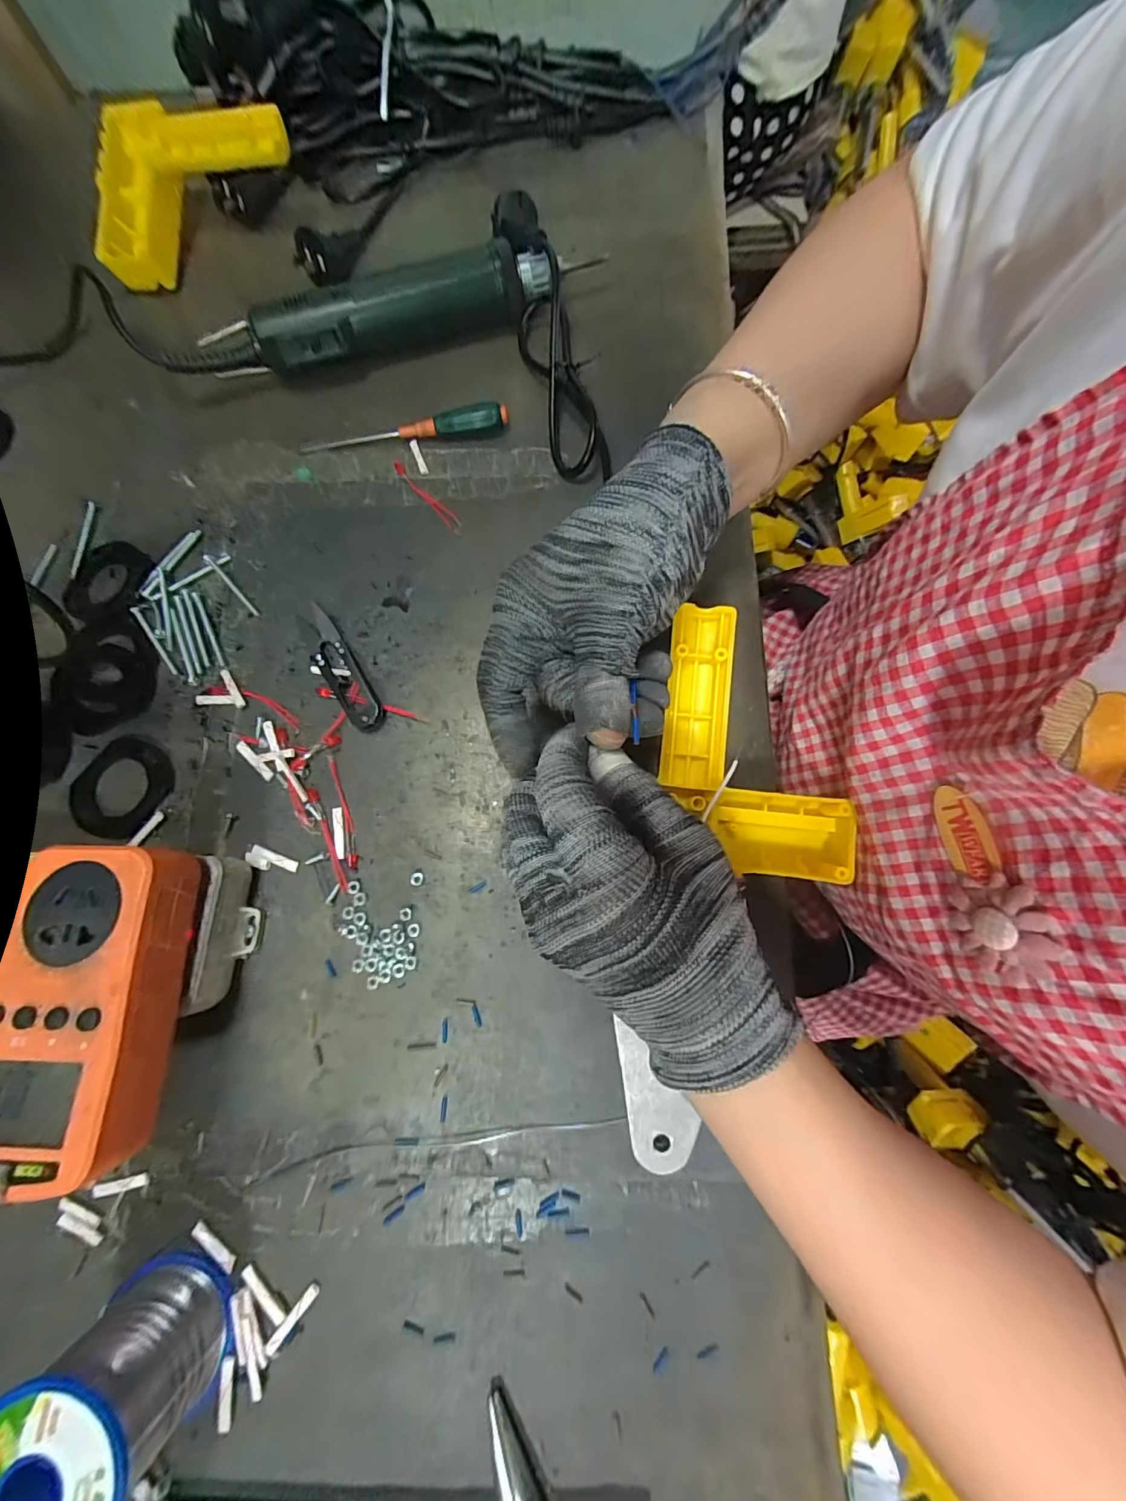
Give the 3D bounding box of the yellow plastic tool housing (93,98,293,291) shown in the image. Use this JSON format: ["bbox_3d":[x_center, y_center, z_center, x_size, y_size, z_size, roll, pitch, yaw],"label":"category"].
[{"bbox_3d":[-0.291,-0.438,0.366,0.164,0.045,0.115,-32,79,-6],"label":"yellow plastic tool housing"}]

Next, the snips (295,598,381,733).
[{"bbox_3d":[-0.140,-0.053,0.298,0.021,0.011,0.091,-33,79,-6],"label":"snips"}]

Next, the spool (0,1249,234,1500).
[{"bbox_3d":[-0.190,0.274,0.201,0.062,0.065,0.058,0,78,1],"label":"spool"}]

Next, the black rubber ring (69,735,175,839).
[{"bbox_3d":[-0.264,0.022,0.289,0.050,0.004,0.060,38,81,9],"label":"black rubber ring"}]

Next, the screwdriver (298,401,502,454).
[{"bbox_3d":[-0.112,-0.226,0.337,0.147,0.017,0.012,-5,78,0],"label":"screwdriver"}]

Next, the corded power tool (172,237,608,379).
[{"bbox_3d":[-0.122,-0.307,0.340,0.281,0.039,0.047,-18,78,-3],"label":"corded power tool"}]

